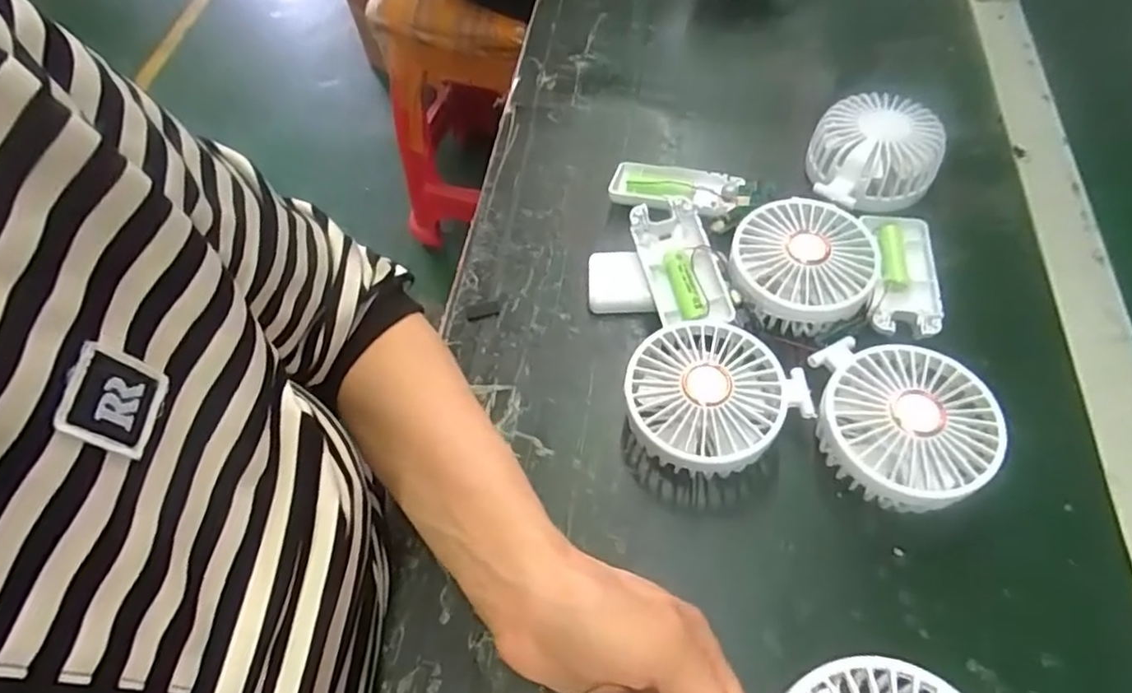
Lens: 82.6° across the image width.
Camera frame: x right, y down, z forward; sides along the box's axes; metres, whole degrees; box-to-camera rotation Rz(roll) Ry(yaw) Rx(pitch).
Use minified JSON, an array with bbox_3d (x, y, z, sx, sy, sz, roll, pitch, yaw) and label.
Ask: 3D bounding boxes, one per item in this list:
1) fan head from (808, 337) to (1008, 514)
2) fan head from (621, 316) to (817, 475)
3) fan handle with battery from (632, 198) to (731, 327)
[{"bbox_3d":[0.180,0.044,0.353,0.092,0.046,0.091,15,61,12],"label":"fan head"},{"bbox_3d":[0.081,0.031,0.371,0.098,0.046,0.087,-35,63,-16],"label":"fan head"},{"bbox_3d":[0.073,-0.053,0.409,0.046,0.021,0.093,-13,64,0],"label":"fan handle with battery"}]

